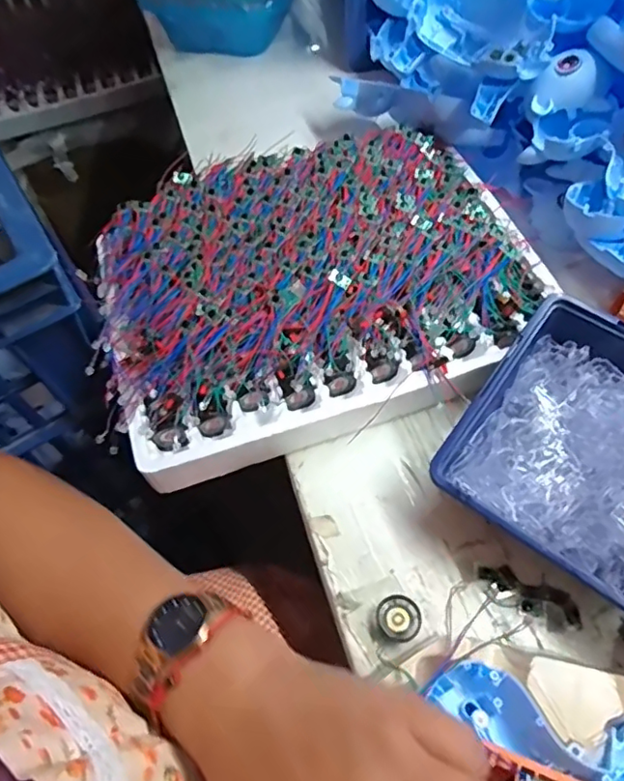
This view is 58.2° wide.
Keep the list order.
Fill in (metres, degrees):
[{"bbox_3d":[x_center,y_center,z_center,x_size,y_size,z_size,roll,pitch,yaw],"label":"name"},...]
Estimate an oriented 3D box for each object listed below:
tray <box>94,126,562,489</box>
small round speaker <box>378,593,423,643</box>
[{"bbox_3d":[0.003,-0.090,0.471,0.342,0.061,0.261,-17,60,-7],"label":"tray"},{"bbox_3d":[0.056,0.145,0.357,0.028,0.010,0.028,-2,59,3],"label":"small round speaker"}]

